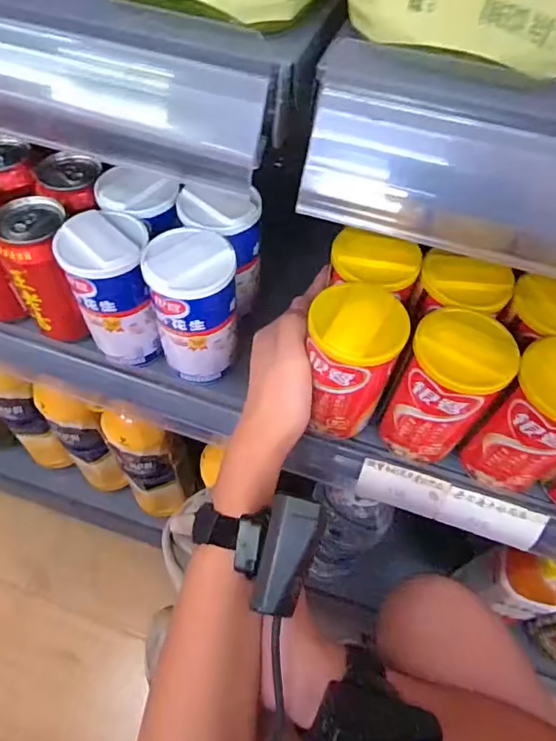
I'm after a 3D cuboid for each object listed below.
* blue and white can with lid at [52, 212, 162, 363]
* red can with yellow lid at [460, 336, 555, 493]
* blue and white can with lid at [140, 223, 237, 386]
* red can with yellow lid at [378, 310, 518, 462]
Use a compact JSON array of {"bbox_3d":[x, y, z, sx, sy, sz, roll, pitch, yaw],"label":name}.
[{"bbox_3d":[-0.128,-0.062,0.383,0.060,0.114,0.060,1,57,-2],"label":"blue and white can with lid"},{"bbox_3d":[0.184,0.038,0.336,0.060,0.118,0.067,-25,62,-18],"label":"red can with yellow lid"},{"bbox_3d":[-0.066,-0.048,0.382,0.062,0.116,0.062,1,57,-2],"label":"blue and white can with lid"},{"bbox_3d":[0.119,0.015,0.346,0.060,0.114,0.061,1,57,-2],"label":"red can with yellow lid"}]

